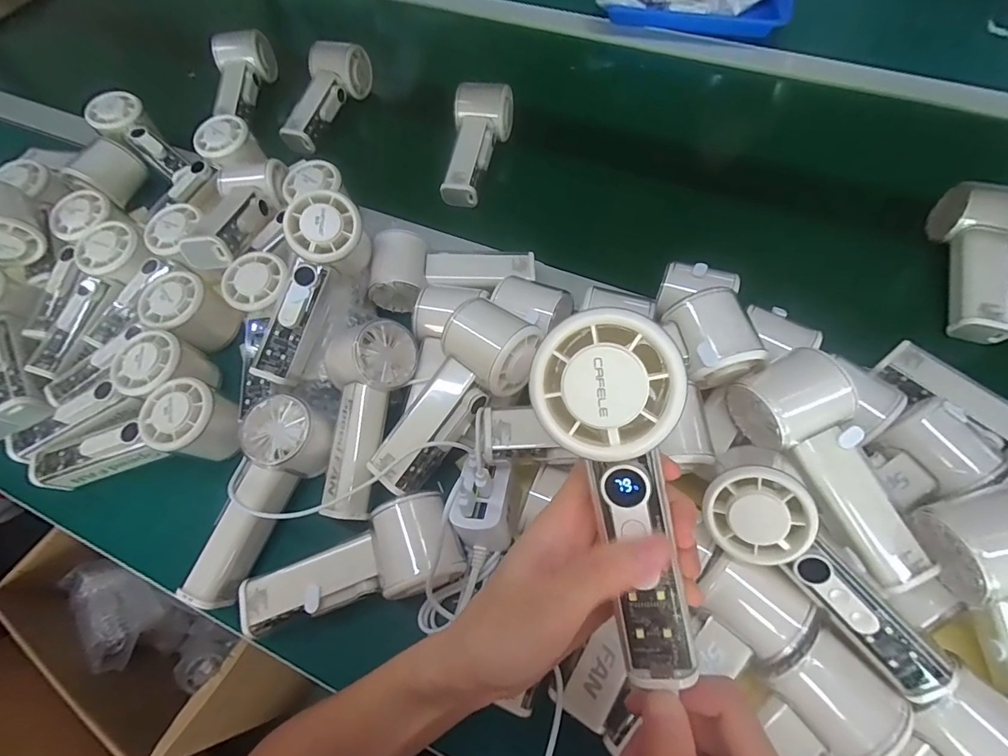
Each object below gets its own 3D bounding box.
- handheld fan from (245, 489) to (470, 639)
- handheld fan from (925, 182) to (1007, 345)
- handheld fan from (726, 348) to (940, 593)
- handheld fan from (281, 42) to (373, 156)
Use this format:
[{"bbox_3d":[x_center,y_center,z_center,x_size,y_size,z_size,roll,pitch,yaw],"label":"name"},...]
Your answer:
[{"bbox_3d":[-0.105,0.134,0.309,0.150,0.046,0.061,-24,65,-9],"label":"handheld fan"},{"bbox_3d":[0.433,-0.107,0.404,0.059,0.049,0.148,12,65,8],"label":"handheld fan"},{"bbox_3d":[0.217,0.057,0.300,0.060,0.055,0.148,-26,79,-10],"label":"handheld fan"},{"bbox_3d":[-0.220,-0.345,0.557,0.058,0.050,0.149,16,66,10],"label":"handheld fan"}]

